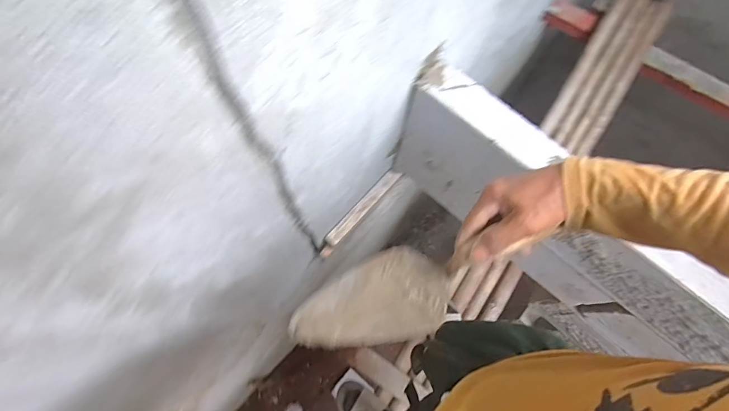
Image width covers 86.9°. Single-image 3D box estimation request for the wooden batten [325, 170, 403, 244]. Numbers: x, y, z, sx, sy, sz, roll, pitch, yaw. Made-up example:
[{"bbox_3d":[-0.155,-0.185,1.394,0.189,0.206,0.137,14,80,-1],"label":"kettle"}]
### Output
[{"bbox_3d":[-0.003,0.002,1.067,0.036,0.033,0.275,41,76,10],"label":"wooden batten"}]

